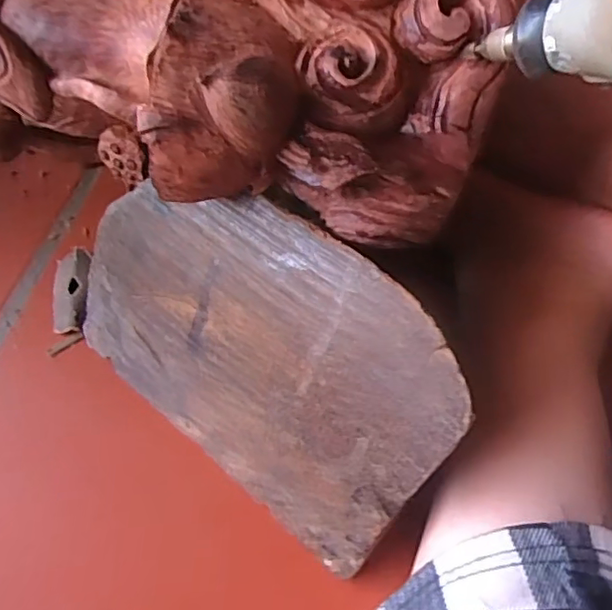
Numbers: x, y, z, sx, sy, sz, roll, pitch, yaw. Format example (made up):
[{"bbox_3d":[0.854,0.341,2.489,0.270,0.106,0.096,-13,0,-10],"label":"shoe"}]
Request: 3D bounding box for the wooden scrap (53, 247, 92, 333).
[{"bbox_3d":[-0.145,-0.010,0.361,0.024,0.013,0.057,-6,60,-6],"label":"wooden scrap"}]

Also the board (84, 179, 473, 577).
[{"bbox_3d":[-0.030,0.023,0.271,0.191,0.140,0.011,35,31,20],"label":"board"}]

